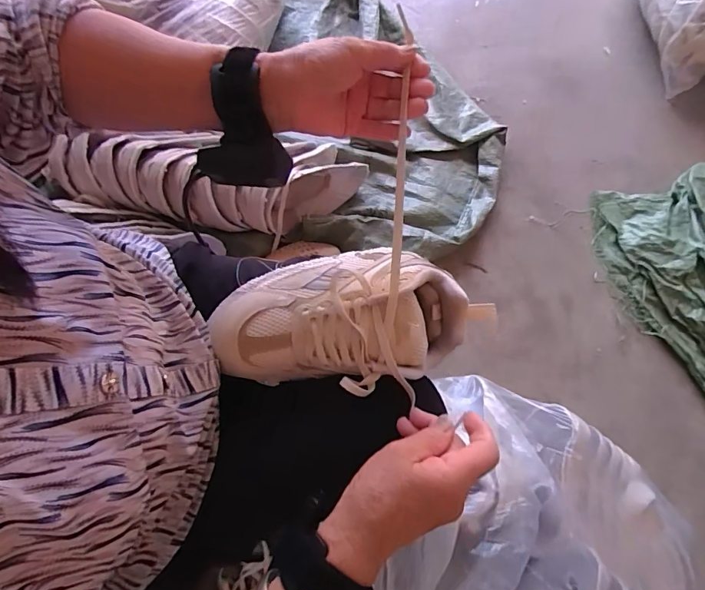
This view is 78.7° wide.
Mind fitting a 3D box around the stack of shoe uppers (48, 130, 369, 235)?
[{"bbox_3d":[-0.236,-0.200,0.767,0.527,0.159,0.153,2,78,-19],"label":"stack of shoe uppers"}]

